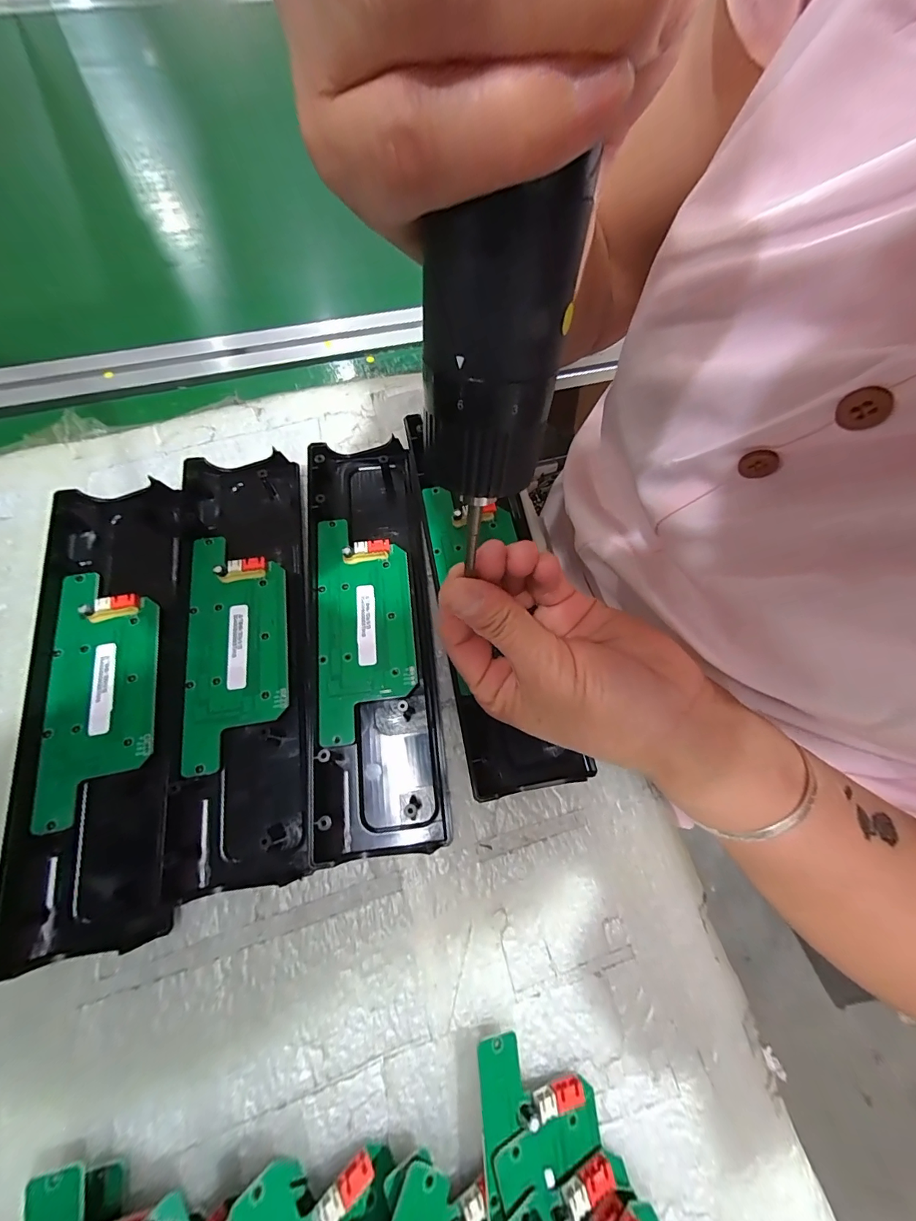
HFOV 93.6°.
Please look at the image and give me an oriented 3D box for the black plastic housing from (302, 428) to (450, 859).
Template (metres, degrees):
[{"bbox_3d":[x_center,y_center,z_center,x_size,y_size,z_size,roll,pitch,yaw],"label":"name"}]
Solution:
[{"bbox_3d":[-0.053,0.005,0.255,0.070,0.023,0.244,-6,68,-6],"label":"black plastic housing"}]

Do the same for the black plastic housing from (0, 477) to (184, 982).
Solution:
[{"bbox_3d":[-0.191,0.040,0.235,0.067,0.018,0.245,-10,69,-7],"label":"black plastic housing"}]

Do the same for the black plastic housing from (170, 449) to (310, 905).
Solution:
[{"bbox_3d":[-0.124,0.018,0.247,0.070,0.020,0.244,-9,69,-7],"label":"black plastic housing"}]

